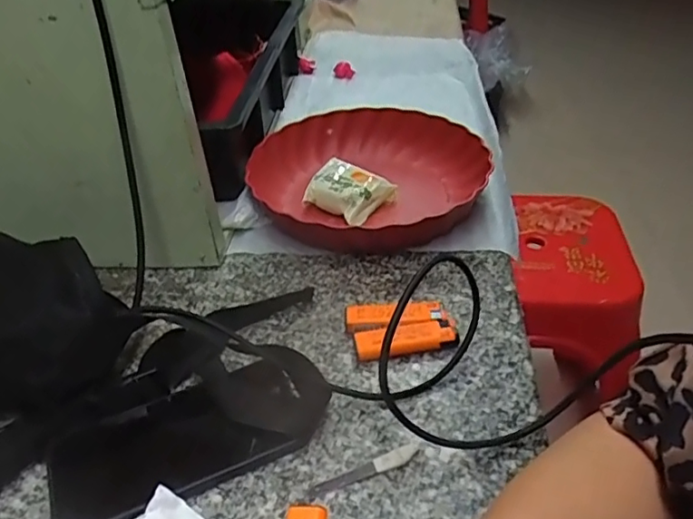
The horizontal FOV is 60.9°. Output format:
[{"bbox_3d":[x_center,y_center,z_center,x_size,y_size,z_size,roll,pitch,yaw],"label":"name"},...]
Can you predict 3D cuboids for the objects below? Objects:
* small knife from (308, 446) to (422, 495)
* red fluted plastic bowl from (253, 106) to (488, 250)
[{"bbox_3d":[0.013,0.136,0.378,0.074,0.004,0.012,-17,40,-16],"label":"small knife"},{"bbox_3d":[0.025,-0.090,0.639,0.241,0.049,0.254,-2,36,1],"label":"red fluted plastic bowl"}]

